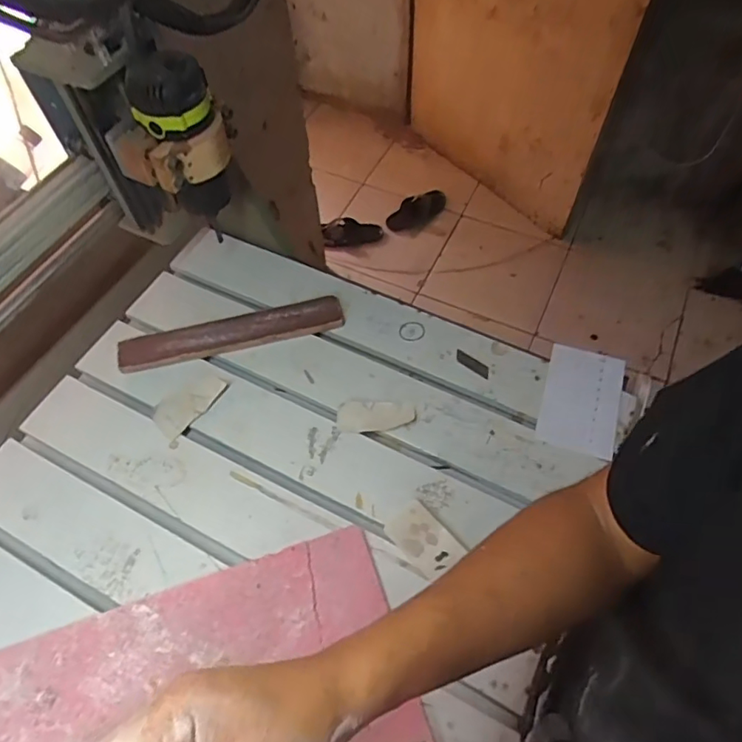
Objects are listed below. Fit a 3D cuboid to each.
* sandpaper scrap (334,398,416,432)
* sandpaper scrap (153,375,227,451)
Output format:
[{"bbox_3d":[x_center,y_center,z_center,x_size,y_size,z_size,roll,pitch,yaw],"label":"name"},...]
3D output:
[{"bbox_3d":[0.006,0.055,0.697,0.097,0.012,0.042,-1,59,0],"label":"sandpaper scrap"},{"bbox_3d":[-0.240,0.041,0.709,0.062,0.015,0.102,31,64,18],"label":"sandpaper scrap"}]

